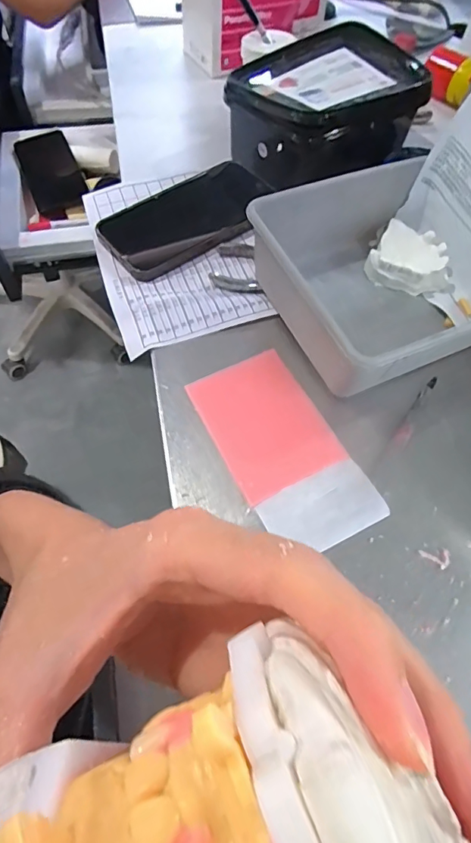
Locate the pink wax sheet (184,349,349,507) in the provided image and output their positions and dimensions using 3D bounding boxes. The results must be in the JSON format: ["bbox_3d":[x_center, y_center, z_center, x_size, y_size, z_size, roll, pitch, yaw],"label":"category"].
[{"bbox_3d":[0.019,0.000,0.333,0.074,0.004,0.101,-25,62,-11],"label":"pink wax sheet"}]

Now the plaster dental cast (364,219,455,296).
[{"bbox_3d":[0.148,-0.131,0.395,0.069,0.029,0.055,26,62,11],"label":"plaster dental cast"}]

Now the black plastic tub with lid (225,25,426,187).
[{"bbox_3d":[0.091,-0.303,0.474,0.189,0.076,0.127,-37,68,-22],"label":"black plastic tub with lid"}]

